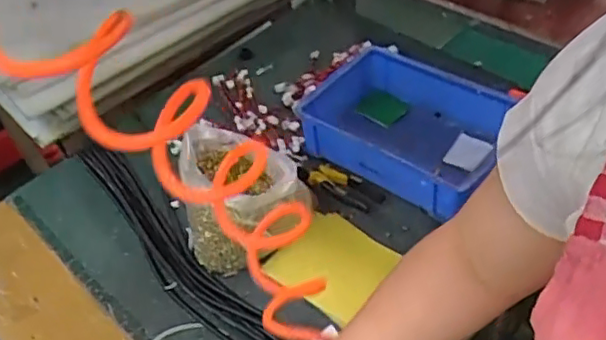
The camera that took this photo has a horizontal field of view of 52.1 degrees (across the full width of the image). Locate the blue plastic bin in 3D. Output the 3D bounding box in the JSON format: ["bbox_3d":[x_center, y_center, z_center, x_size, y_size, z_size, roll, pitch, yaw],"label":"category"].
[{"bbox_3d":[0.155,-0.070,0.962,0.329,0.082,0.241,29,55,30],"label":"blue plastic bin"}]

